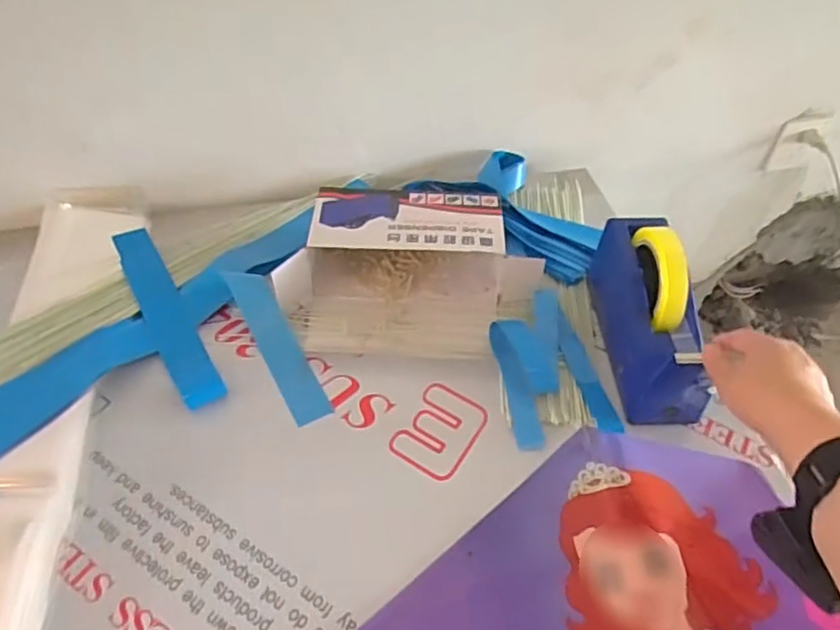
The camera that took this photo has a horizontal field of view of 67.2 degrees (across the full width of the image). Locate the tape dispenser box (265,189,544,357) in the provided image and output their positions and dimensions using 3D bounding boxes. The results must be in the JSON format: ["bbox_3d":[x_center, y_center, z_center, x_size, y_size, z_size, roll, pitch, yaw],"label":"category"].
[{"bbox_3d":[-0.008,-0.052,0.696,0.278,0.076,0.178,3,48,1],"label":"tape dispenser box"}]

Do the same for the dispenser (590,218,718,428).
[{"bbox_3d":[0.227,-0.010,0.622,0.057,0.125,0.198,-2,50,-5],"label":"dispenser"}]

